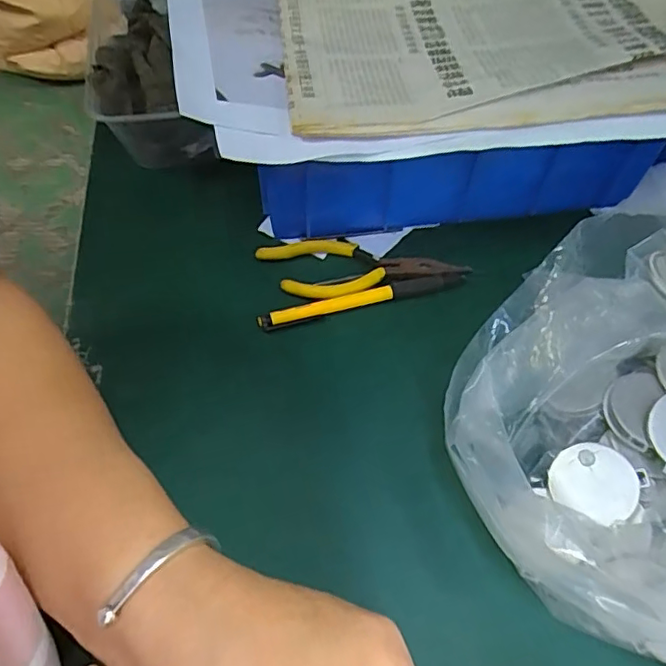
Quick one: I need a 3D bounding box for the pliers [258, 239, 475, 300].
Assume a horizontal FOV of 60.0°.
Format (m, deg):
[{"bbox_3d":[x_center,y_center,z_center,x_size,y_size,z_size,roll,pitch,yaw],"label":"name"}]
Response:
[{"bbox_3d":[0.020,-0.045,0.392,0.138,0.010,0.047,-2,57,-5],"label":"pliers"}]

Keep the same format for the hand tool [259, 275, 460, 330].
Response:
[{"bbox_3d":[0.020,-0.023,0.379,0.138,0.008,0.014,-10,58,-10],"label":"hand tool"}]

